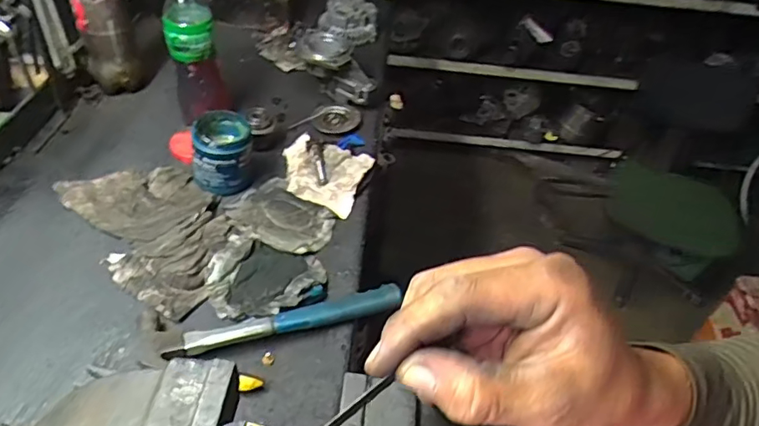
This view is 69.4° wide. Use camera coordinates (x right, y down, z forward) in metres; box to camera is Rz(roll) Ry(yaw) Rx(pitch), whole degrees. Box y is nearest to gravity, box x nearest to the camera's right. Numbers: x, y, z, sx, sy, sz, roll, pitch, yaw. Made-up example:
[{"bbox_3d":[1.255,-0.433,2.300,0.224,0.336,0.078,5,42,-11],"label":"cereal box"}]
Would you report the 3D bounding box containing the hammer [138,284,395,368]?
[{"bbox_3d":[-0.135,0.121,0.706,0.320,0.048,0.094,-14,47,-21],"label":"hammer"}]

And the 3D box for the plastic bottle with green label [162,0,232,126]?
[{"bbox_3d":[-0.302,-0.268,0.903,0.082,0.236,0.064,-6,45,-14],"label":"plastic bottle with green label"}]

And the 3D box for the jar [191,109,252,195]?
[{"bbox_3d":[-0.246,-0.094,0.868,0.086,0.089,0.100,1,43,-6],"label":"jar"}]

